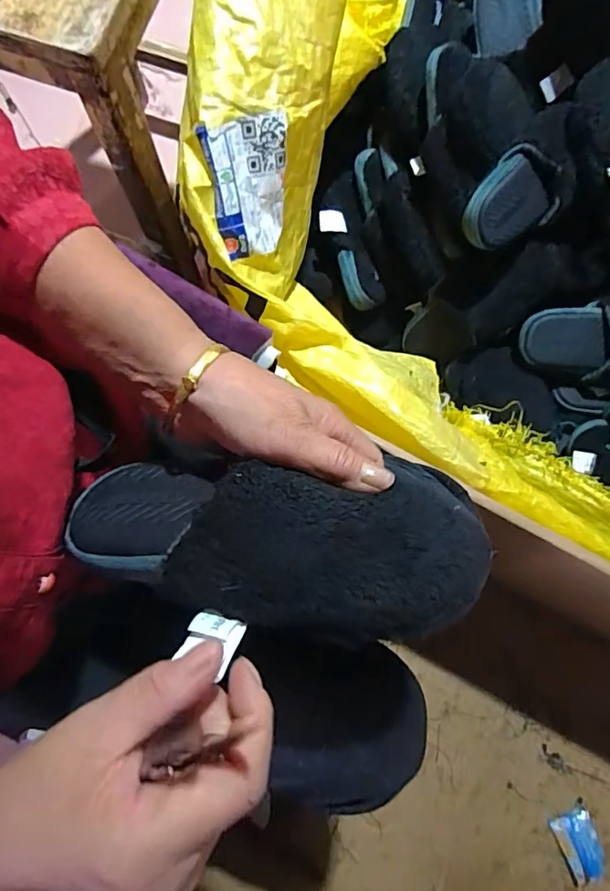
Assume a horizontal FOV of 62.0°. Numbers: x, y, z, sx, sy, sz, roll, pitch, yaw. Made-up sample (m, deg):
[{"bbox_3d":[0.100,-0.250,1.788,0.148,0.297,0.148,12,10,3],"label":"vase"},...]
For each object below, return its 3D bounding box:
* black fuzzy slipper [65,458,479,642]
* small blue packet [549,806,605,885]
[{"bbox_3d":[-0.023,0.042,0.256,0.215,0.057,0.099,3,46,15],"label":"black fuzzy slipper"},{"bbox_3d":[0.365,0.532,0.675,0.053,0.032,0.079,-18,80,-4],"label":"small blue packet"}]

